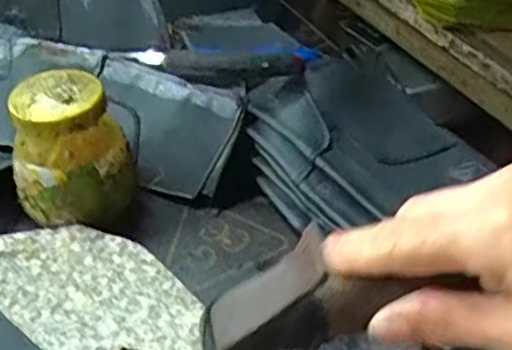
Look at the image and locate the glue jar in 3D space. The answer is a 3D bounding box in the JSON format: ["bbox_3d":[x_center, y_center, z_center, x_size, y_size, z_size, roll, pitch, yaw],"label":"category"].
[{"bbox_3d":[-0.113,-0.015,0.412,0.062,0.076,0.062,-1,41,1],"label":"glue jar"}]

